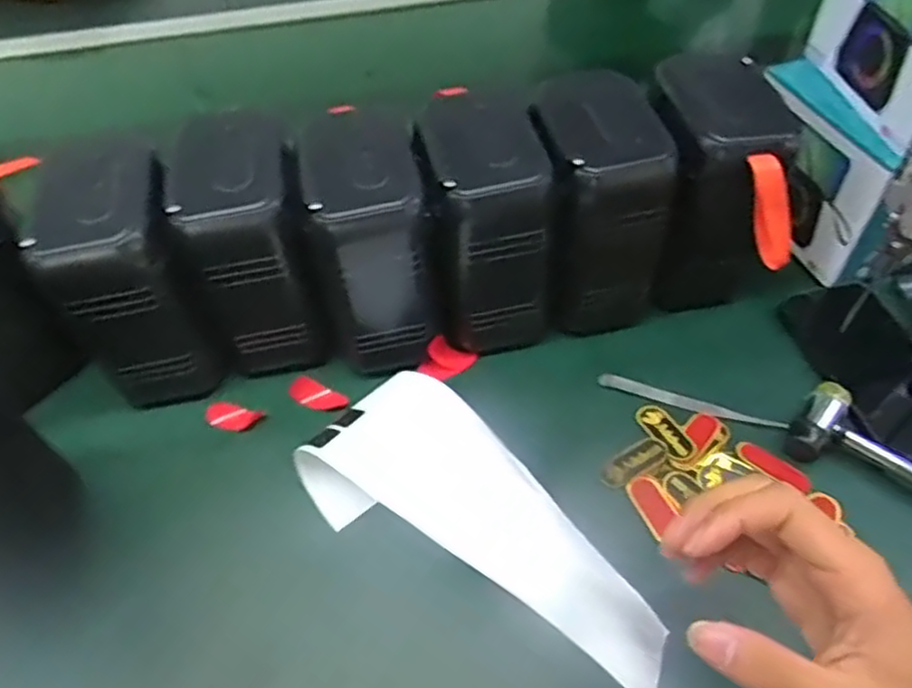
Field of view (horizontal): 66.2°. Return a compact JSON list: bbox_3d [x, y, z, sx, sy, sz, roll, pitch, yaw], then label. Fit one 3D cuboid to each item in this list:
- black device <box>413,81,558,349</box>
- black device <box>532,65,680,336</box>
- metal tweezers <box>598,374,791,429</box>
[{"bbox_3d":[0.018,-0.081,0.490,0.084,0.150,0.105,-8,52,-4],"label":"black device"},{"bbox_3d":[0.099,-0.096,0.499,0.085,0.154,0.110,-7,52,-4],"label":"black device"},{"bbox_3d":[0.163,0.040,0.488,0.126,0.005,0.009,16,54,14],"label":"metal tweezers"}]

